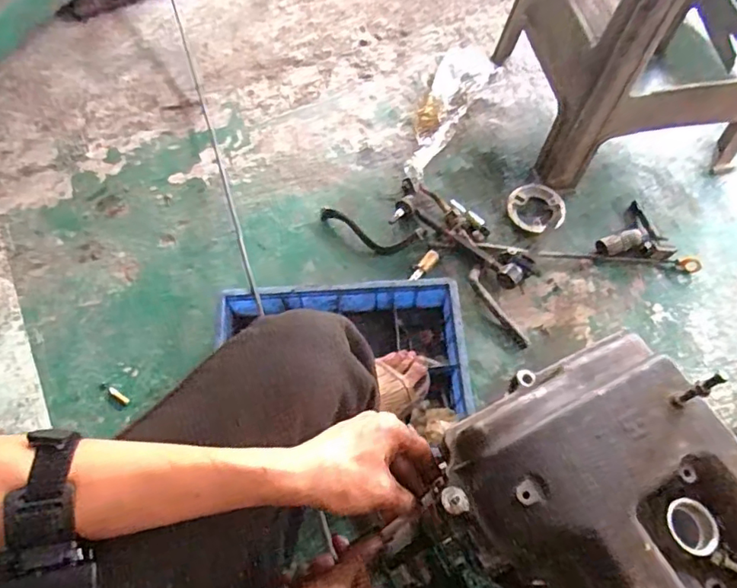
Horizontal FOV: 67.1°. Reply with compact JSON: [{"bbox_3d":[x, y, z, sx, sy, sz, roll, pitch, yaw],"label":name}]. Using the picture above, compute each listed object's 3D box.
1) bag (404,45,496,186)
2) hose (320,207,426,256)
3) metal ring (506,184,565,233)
[{"bbox_3d":[0.165,-0.431,1.277,0.124,0.022,0.430,28,67,15],"label":"bag"},{"bbox_3d":[0.001,-0.124,1.127,0.218,0.022,0.070,16,65,9],"label":"hose"},{"bbox_3d":[0.345,-0.181,1.149,0.113,0.016,0.116,-1,63,1],"label":"metal ring"}]

